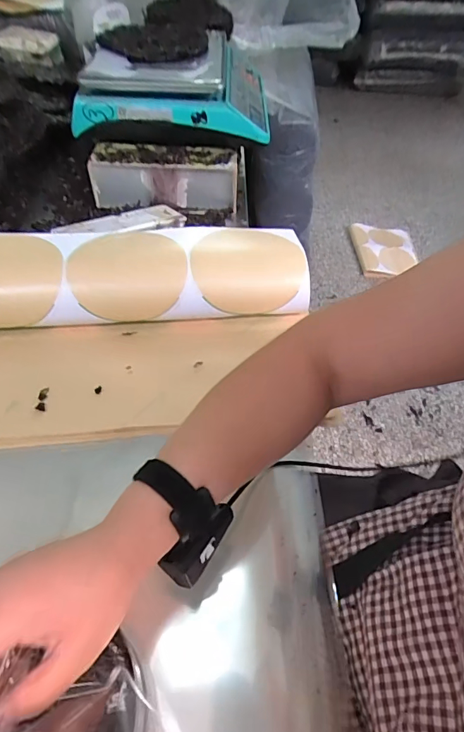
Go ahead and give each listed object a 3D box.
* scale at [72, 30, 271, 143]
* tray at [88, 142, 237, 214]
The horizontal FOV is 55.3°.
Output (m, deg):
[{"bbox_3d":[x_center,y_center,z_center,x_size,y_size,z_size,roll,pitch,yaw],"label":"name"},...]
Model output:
[{"bbox_3d":[-0.106,-0.548,0.851,0.346,0.092,0.289,1,48,-2],"label":"scale"},{"bbox_3d":[-0.120,-0.350,0.820,0.260,0.085,0.088,4,49,0],"label":"tray"}]

